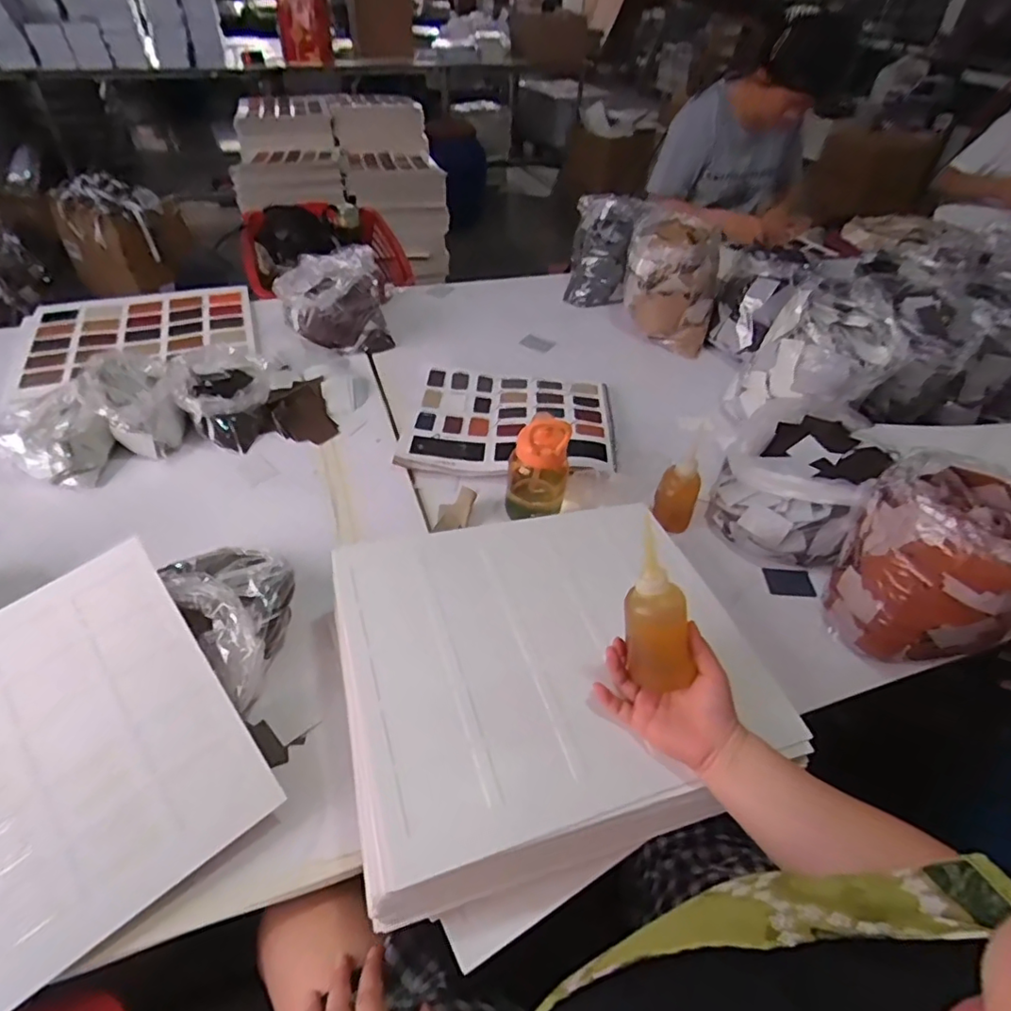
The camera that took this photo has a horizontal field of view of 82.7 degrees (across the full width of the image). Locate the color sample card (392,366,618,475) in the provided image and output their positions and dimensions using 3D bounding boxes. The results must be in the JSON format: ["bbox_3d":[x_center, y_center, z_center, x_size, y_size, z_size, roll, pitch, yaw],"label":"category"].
[{"bbox_3d":[0.013,-0.163,1.033,0.361,0.031,0.305,4,45,1],"label":"color sample card"}]

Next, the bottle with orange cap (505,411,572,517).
[{"bbox_3d":[0.052,-0.066,0.826,0.092,0.164,0.077,4,45,0],"label":"bottle with orange cap"}]

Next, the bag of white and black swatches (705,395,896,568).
[{"bbox_3d":[0.451,-0.046,0.892,0.199,0.131,0.276,31,51,25],"label":"bag of white and black swatches"}]

